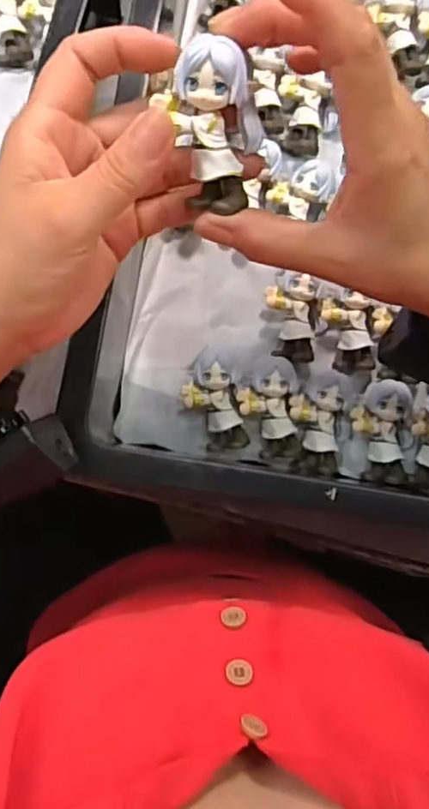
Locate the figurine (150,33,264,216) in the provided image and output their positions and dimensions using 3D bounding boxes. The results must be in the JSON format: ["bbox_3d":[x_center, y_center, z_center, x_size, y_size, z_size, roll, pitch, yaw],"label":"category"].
[{"bbox_3d":[0.001,-0.110,0.252,0.031,0.032,0.058,-19,120,4],"label":"figurine"}]

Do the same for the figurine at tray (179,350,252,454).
[{"bbox_3d":[-0.001,-0.001,0.393,0.032,0.024,0.059,-12,86,-2],"label":"figurine at tray"}]

